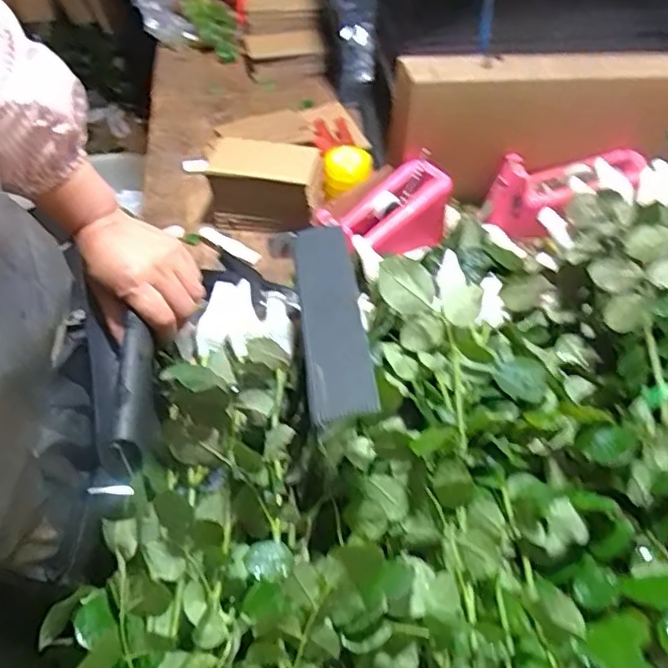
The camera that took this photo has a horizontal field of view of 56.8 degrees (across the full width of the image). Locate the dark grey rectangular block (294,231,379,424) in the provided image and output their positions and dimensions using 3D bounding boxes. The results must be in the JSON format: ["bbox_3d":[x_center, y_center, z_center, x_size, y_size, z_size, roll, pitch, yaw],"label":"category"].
[{"bbox_3d":[-0.003,-0.015,0.537,0.055,0.011,0.213,-22,50,15],"label":"dark grey rectangular block"}]

